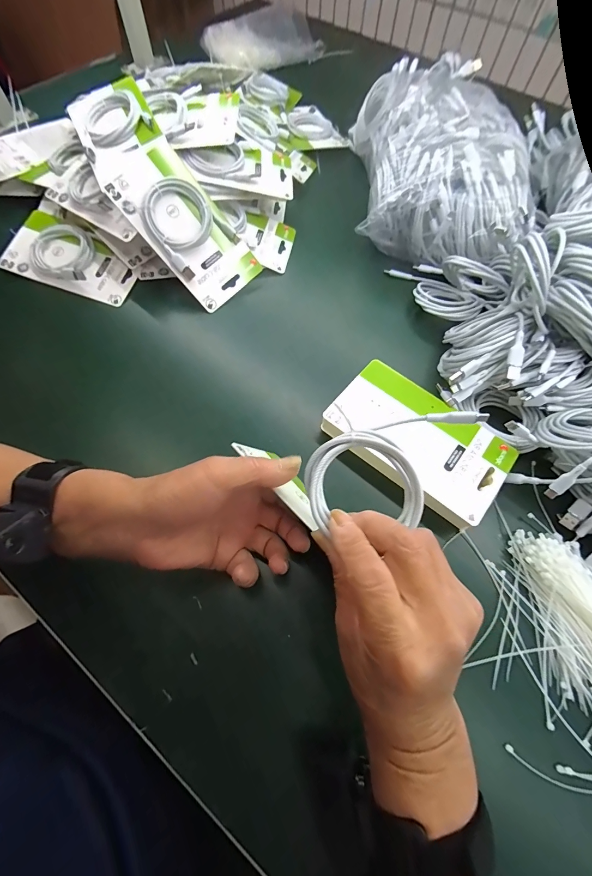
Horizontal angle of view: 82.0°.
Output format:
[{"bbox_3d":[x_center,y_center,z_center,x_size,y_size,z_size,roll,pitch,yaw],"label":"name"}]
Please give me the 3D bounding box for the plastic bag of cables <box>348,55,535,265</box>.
[{"bbox_3d":[0.194,-0.402,0.491,0.202,0.109,0.372,4,66,0],"label":"plastic bag of cables"}]

